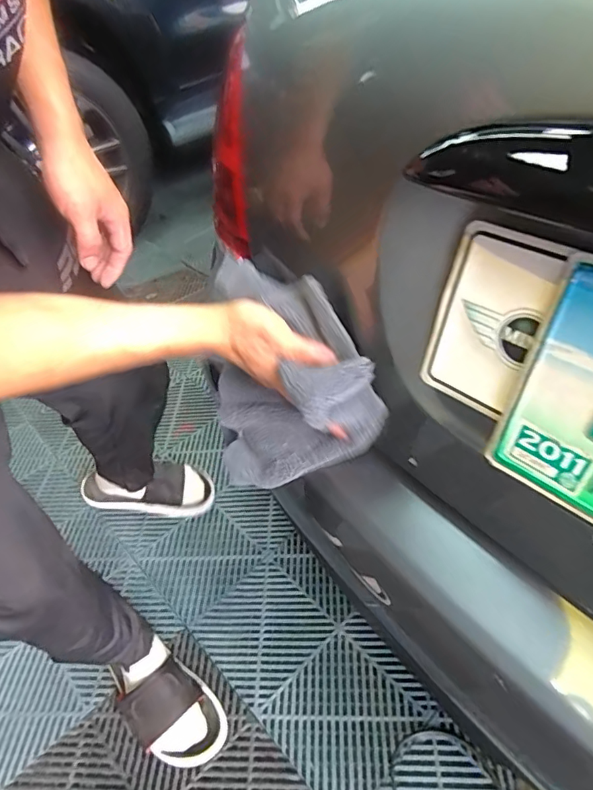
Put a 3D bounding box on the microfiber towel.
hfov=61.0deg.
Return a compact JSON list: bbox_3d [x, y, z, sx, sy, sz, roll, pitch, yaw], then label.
[{"bbox_3d":[-0.023,-0.002,0.516,0.083,0.245,0.229,-27,48,-24],"label":"microfiber towel"}]

